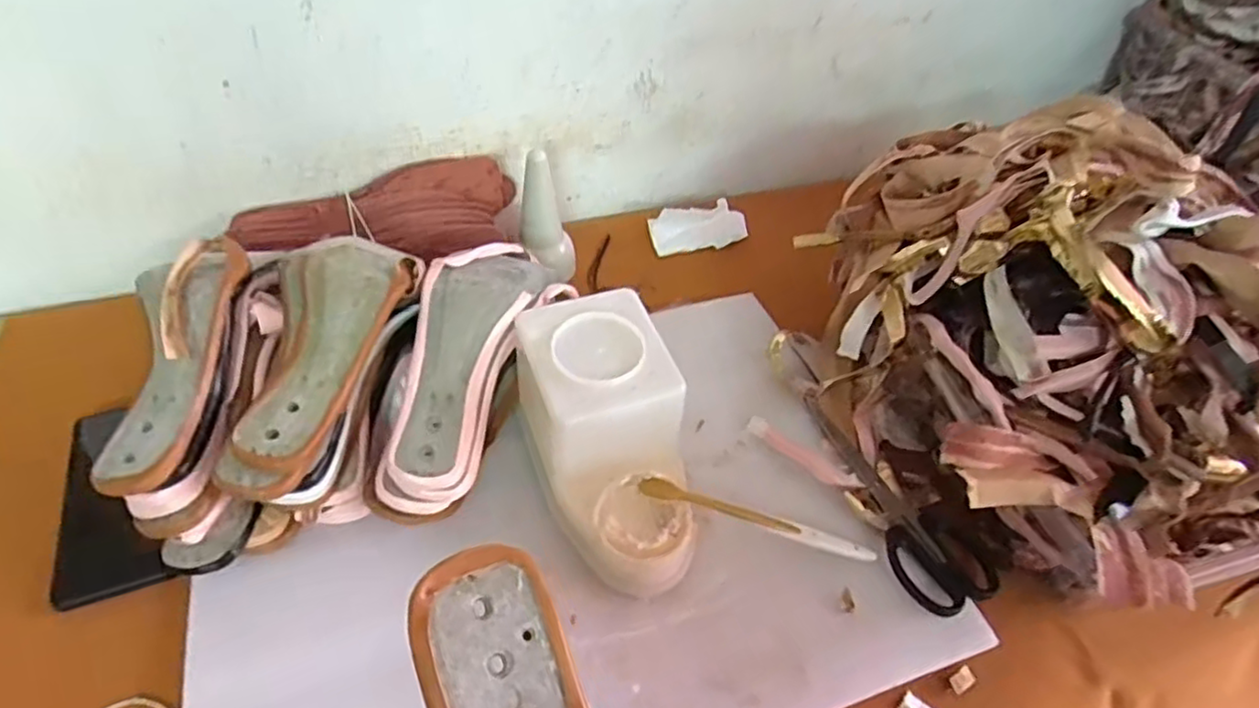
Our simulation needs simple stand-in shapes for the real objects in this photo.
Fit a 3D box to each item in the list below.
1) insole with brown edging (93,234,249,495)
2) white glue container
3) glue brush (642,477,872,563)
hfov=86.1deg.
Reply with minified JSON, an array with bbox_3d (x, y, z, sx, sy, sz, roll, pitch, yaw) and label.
[{"bbox_3d":[-0.304,0.000,0.452,0.046,0.031,0.182,5,70,0],"label":"insole with brown edging"},{"bbox_3d":[-0.013,0.064,0.498,0.102,0.118,0.194,-13,50,-16],"label":"white glue container"},{"bbox_3d":[0.095,0.122,0.494,0.182,0.014,0.013,19,47,-7],"label":"glue brush"}]

